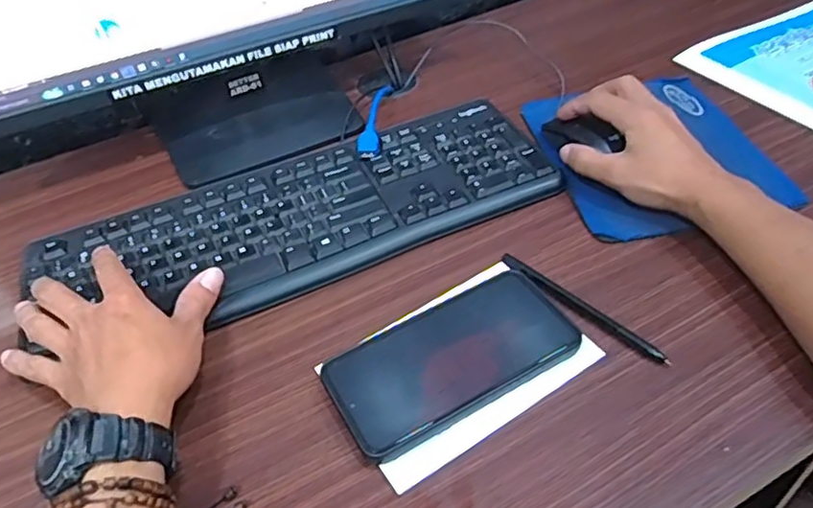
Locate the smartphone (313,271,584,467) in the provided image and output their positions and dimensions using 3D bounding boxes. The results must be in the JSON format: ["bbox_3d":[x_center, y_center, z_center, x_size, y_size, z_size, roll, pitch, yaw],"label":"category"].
[{"bbox_3d":[0.030,0.068,0.406,0.163,0.014,0.084,-26,48,-18],"label":"smartphone"}]

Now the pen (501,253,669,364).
[{"bbox_3d":[0.121,0.036,0.428,0.008,0.005,0.136,-35,51,-25],"label":"pen"}]

